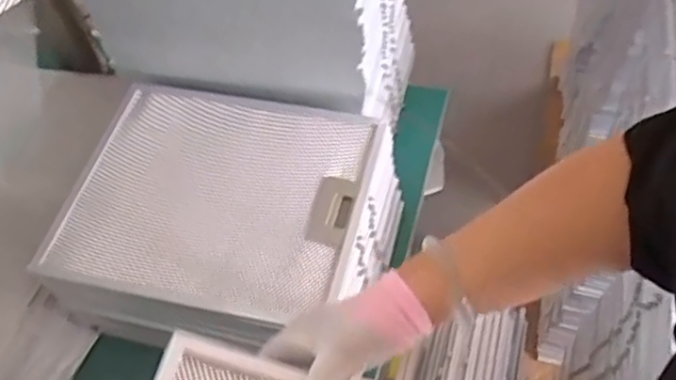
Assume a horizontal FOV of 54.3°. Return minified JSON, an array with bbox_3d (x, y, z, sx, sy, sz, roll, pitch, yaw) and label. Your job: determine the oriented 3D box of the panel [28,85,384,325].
[{"bbox_3d":[-0.138,0.002,0.762,0.328,0.023,0.278,9,57,11],"label":"panel"}]

